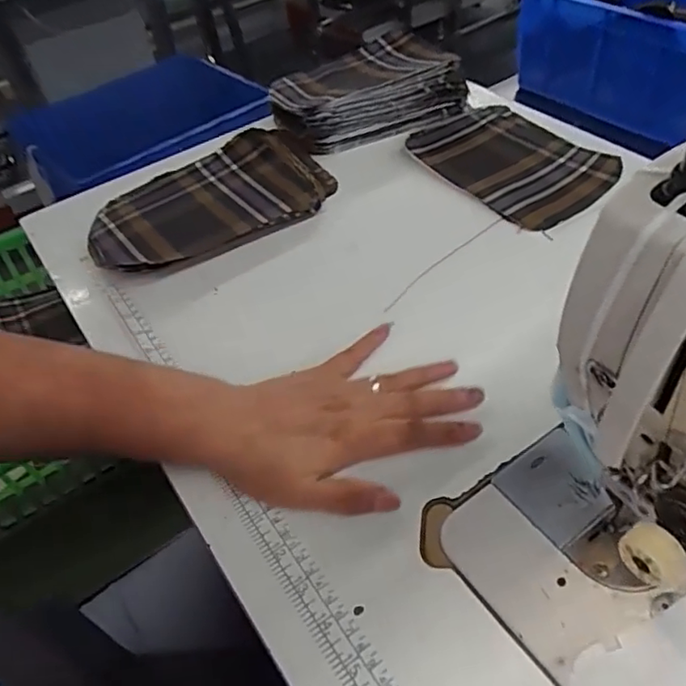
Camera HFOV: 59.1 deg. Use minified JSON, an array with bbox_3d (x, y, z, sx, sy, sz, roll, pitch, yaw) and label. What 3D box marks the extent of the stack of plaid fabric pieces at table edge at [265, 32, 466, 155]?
[{"bbox_3d":[0.024,-0.289,0.691,0.215,0.052,0.145,-26,49,-16],"label":"stack of plaid fabric pieces at table edge"}]

